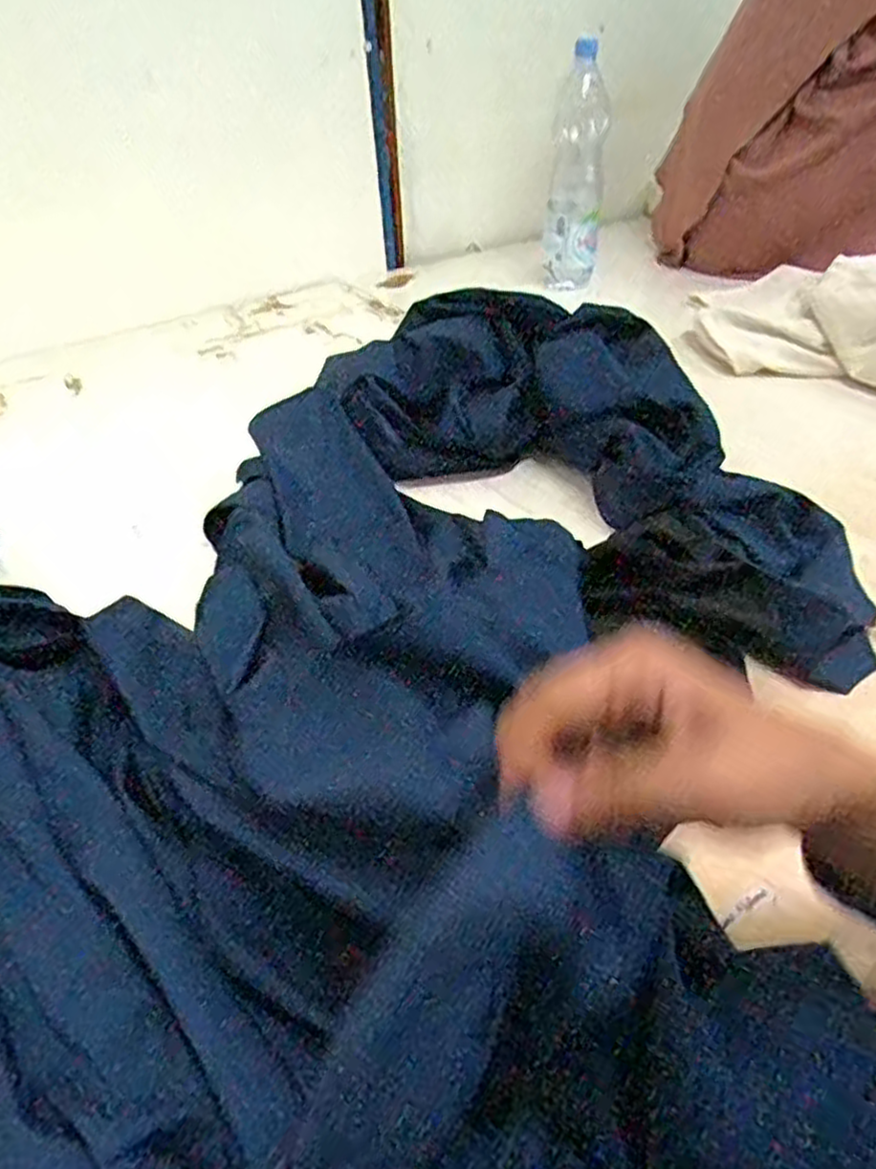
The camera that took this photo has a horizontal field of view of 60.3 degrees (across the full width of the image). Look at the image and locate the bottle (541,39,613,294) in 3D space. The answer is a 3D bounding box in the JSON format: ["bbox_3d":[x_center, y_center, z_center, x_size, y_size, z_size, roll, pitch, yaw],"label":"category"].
[{"bbox_3d":[0.219,-0.646,1.196,0.085,0.333,0.104,1,38,6],"label":"bottle"}]

